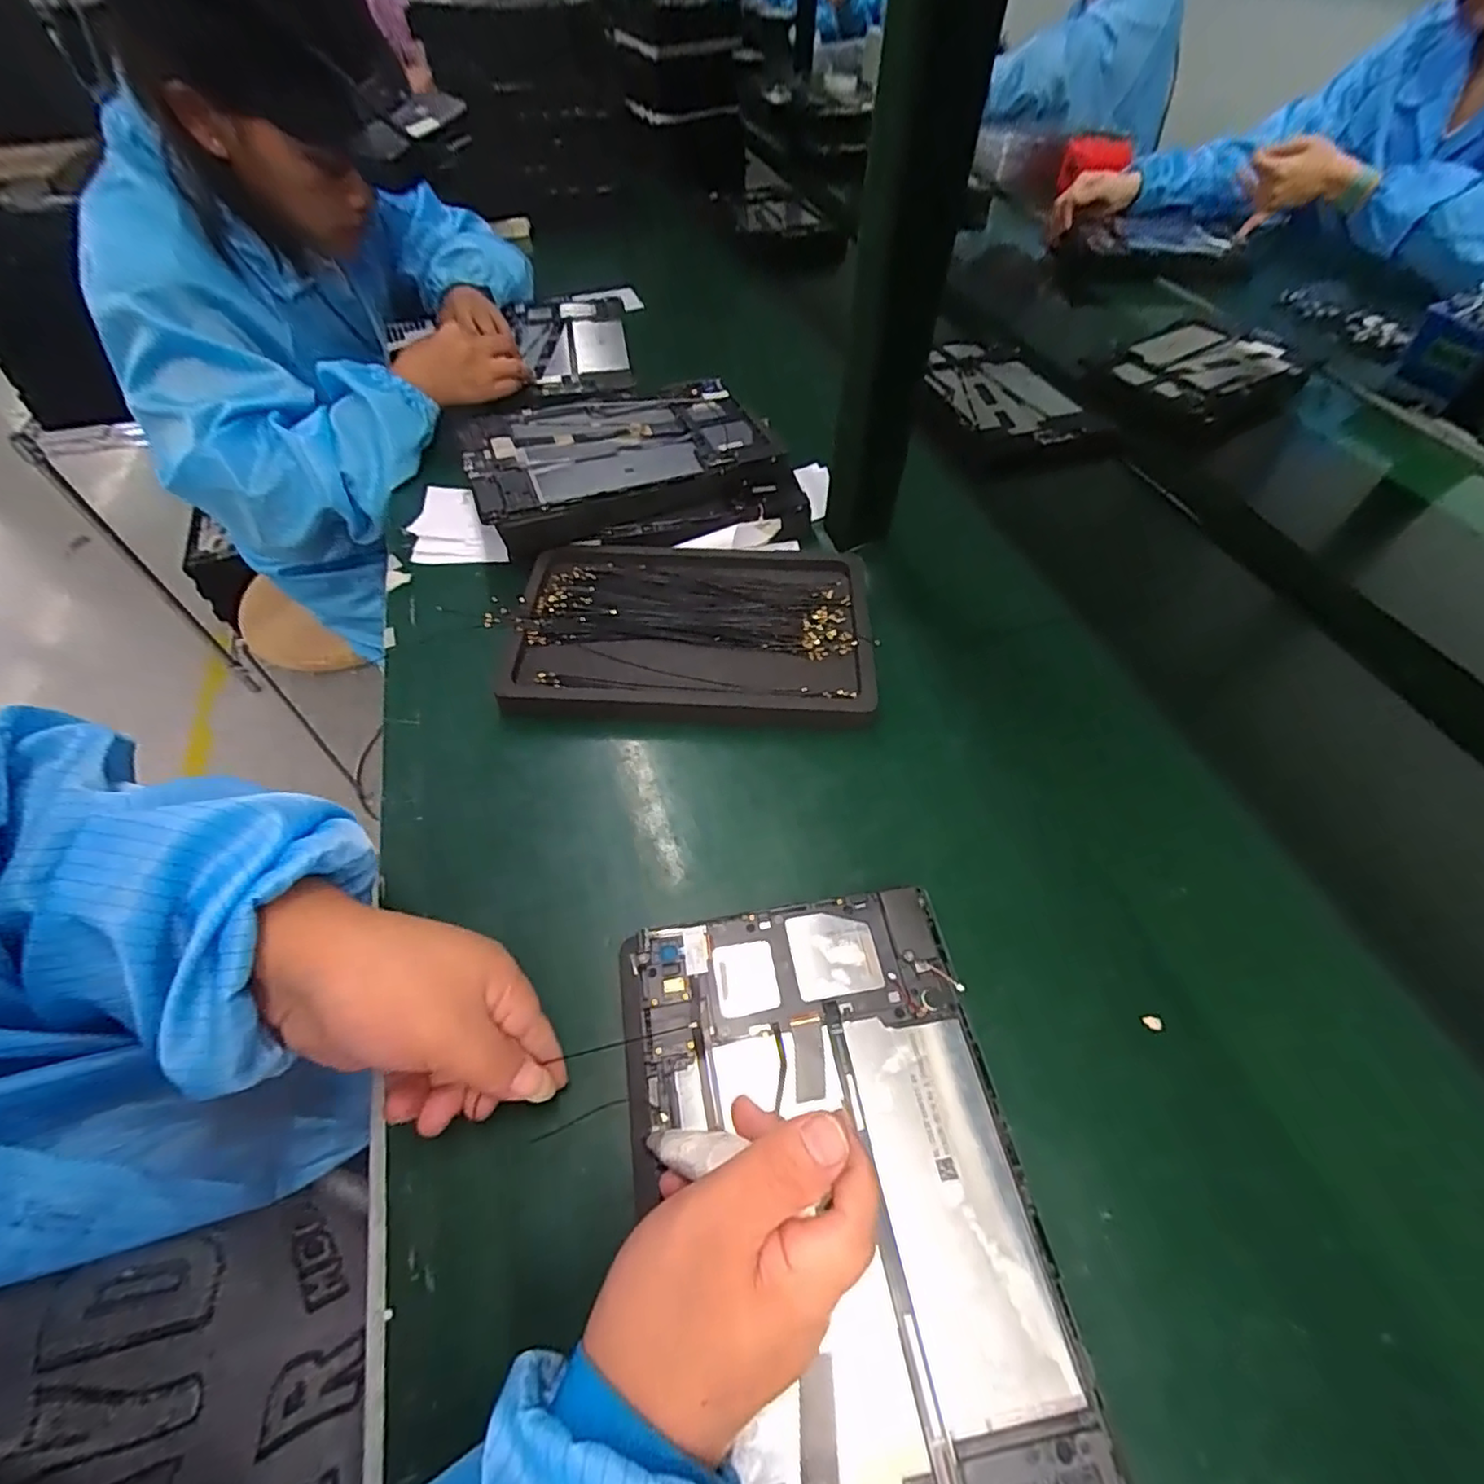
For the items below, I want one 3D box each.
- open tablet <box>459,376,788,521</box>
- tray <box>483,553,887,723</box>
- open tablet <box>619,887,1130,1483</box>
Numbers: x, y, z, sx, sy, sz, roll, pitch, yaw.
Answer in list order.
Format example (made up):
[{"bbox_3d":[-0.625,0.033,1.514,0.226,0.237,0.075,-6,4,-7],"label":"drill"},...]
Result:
[{"bbox_3d":[-0.106,-0.251,0.534,0.240,0.011,0.148,-19,58,-12],"label":"open tablet"},{"bbox_3d":[-0.036,-0.081,0.458,0.253,0.023,0.160,1,56,1],"label":"tray"},{"bbox_3d":[0.038,0.185,0.259,0.156,0.010,0.242,-8,56,-6],"label":"open tablet"}]

